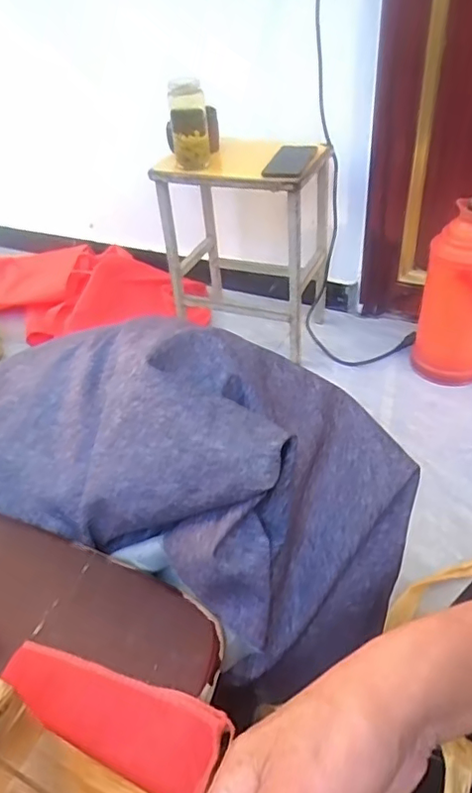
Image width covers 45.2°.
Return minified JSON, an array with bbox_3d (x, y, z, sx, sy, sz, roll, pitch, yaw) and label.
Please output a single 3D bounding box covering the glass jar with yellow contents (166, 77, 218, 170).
[{"bbox_3d":[-0.083,-0.509,1.053,0.097,0.154,0.088,-6,40,-1],"label":"glass jar with yellow contents"}]

